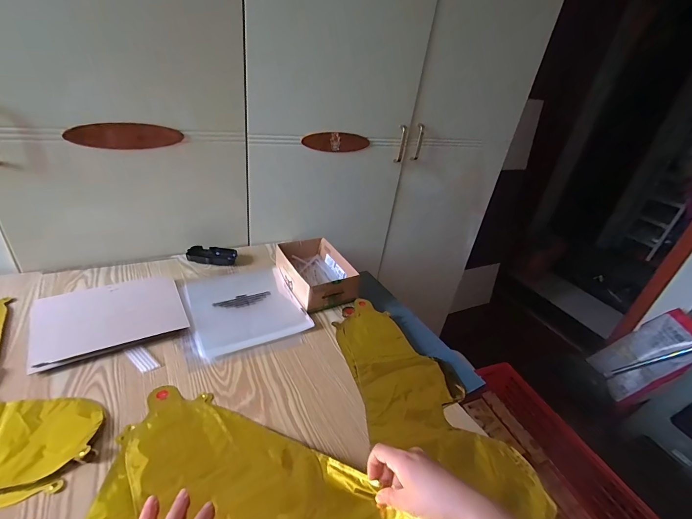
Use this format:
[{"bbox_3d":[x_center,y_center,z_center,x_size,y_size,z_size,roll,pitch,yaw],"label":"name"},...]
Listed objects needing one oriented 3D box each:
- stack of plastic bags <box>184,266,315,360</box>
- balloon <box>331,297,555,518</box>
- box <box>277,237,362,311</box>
[{"bbox_3d":[-0.204,0.084,0.674,0.203,0.015,0.233,-11,35,-28],"label":"stack of plastic bags"},{"bbox_3d":[0.112,0.212,0.561,0.186,0.025,0.421,-5,33,-20],"label":"balloon"},{"bbox_3d":[-0.066,0.027,0.746,0.136,0.063,0.186,-12,36,-30],"label":"box"}]

